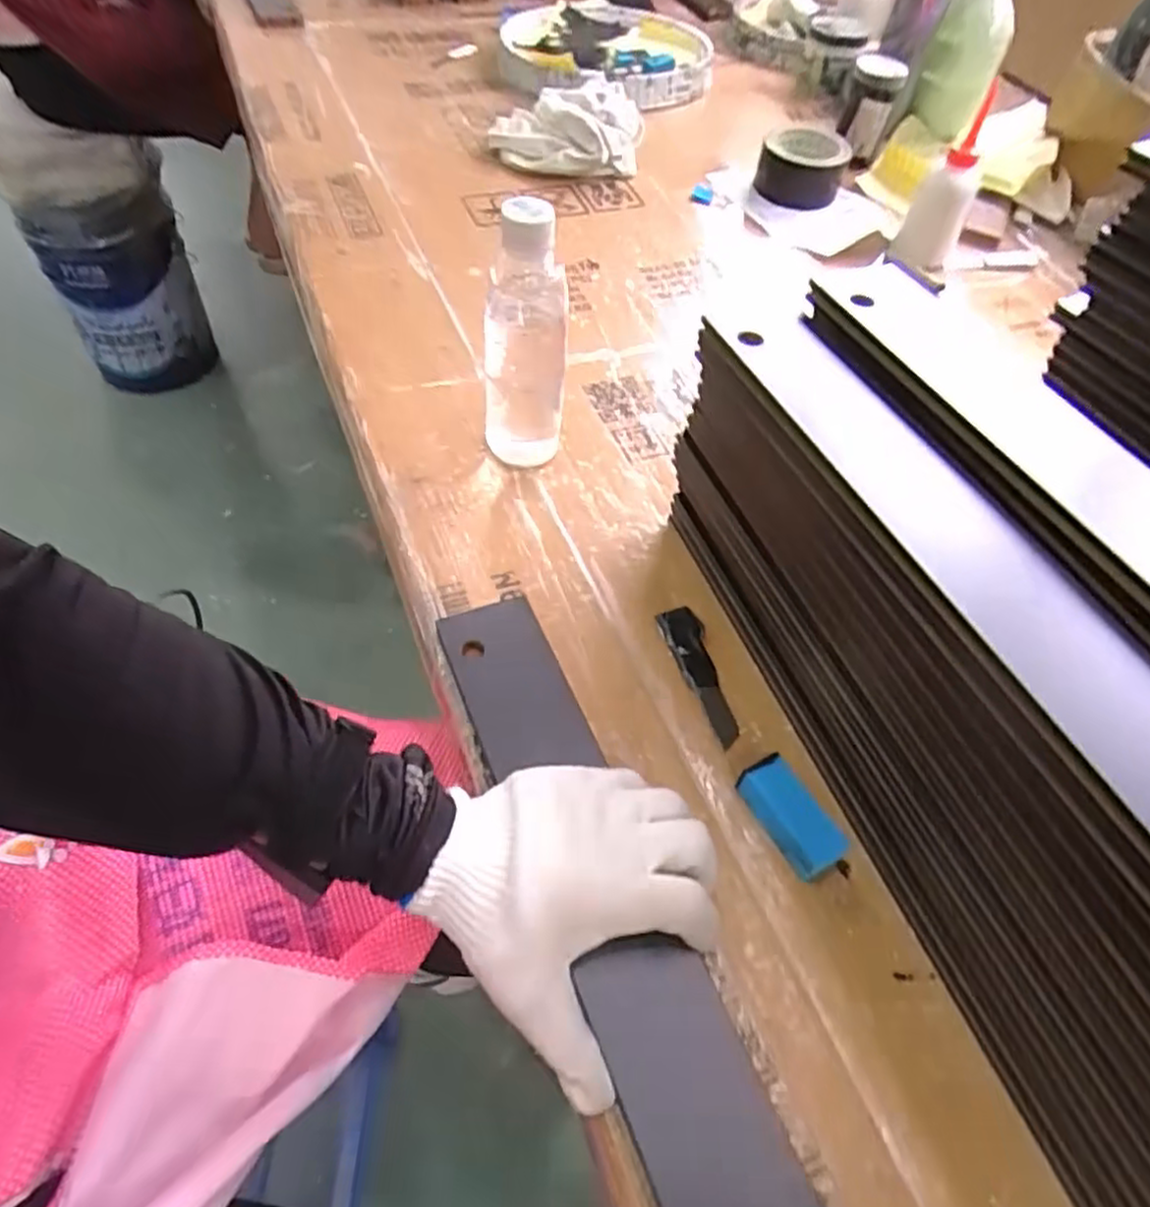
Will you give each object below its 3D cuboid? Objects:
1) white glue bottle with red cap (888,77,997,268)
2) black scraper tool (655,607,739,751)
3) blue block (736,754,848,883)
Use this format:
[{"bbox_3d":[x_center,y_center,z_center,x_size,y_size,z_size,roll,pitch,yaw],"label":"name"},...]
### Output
[{"bbox_3d":[0.371,-0.415,0.733,0.057,0.150,0.042,28,56,16],"label":"white glue bottle with red cap"},{"bbox_3d":[0.082,0.044,0.478,0.027,0.005,0.097,-13,55,-15],"label":"black scraper tool"},{"bbox_3d":[0.120,0.119,0.415,0.026,0.025,0.064,-25,59,-22],"label":"blue block"}]

